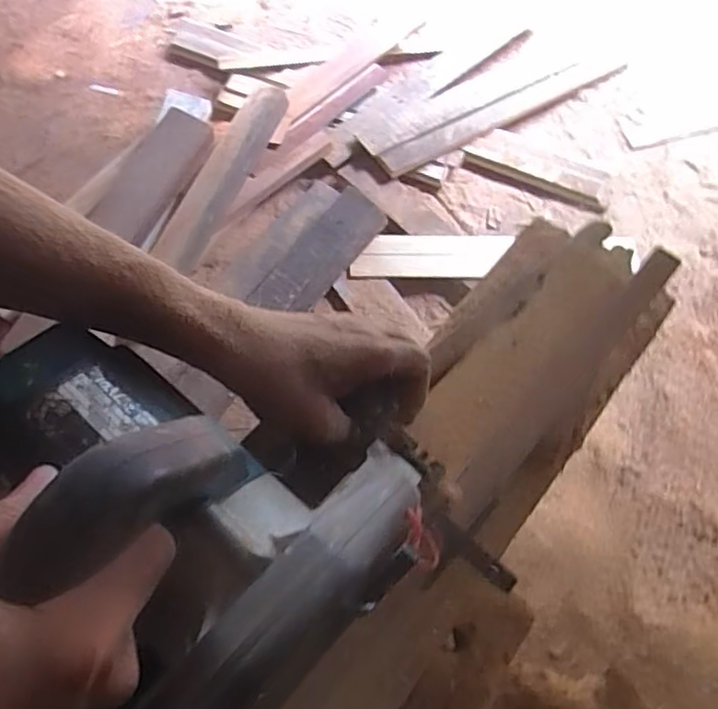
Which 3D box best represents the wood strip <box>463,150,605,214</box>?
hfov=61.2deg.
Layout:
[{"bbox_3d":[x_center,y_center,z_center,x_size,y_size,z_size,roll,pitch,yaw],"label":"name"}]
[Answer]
[{"bbox_3d":[0.424,-0.421,1.482,0.354,0.037,0.029,24,71,11],"label":"wood strip"}]

